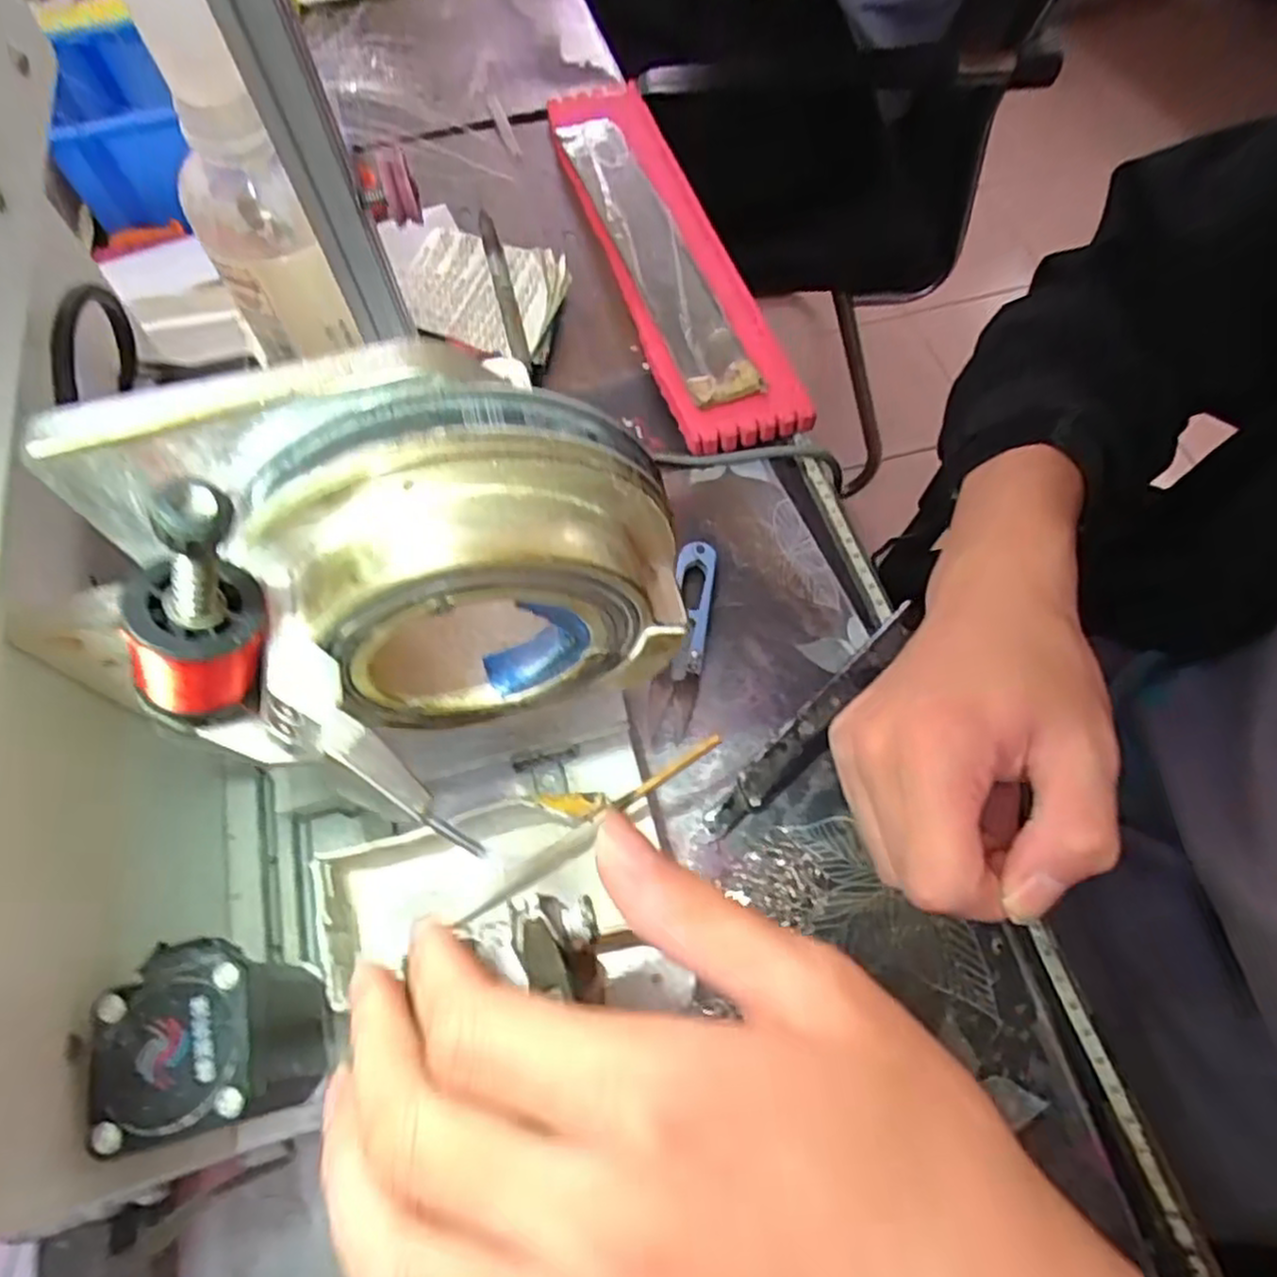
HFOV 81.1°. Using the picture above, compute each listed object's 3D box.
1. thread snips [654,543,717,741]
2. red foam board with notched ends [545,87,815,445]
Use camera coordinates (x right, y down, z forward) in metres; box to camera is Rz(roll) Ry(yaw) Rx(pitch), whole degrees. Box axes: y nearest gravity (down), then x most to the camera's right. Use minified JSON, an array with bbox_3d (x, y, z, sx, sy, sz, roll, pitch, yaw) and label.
[{"bbox_3d":[0.028,-0.015,0.373,0.019,0.010,0.072,4,64,3],"label":"thread snips"},{"bbox_3d":[0.015,-0.253,0.482,0.071,0.029,0.330,-16,65,-7],"label":"red foam board with notched ends"}]

